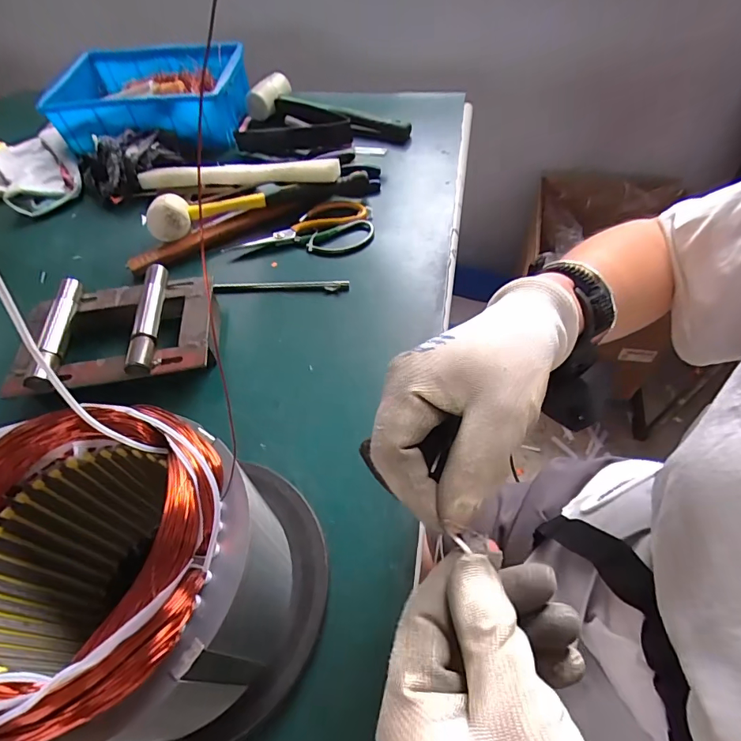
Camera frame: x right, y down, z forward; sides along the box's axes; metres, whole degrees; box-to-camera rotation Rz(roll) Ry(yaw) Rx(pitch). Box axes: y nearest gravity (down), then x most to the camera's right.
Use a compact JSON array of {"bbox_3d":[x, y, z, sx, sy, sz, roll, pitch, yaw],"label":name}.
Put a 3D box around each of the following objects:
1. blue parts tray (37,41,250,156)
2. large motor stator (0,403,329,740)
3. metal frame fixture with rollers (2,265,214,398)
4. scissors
[{"bbox_3d":[-0.356,-0.464,0.743,0.299,0.070,0.238,0,55,4],"label":"blue parts tray"},{"bbox_3d":[-0.111,0.119,0.264,0.161,0.182,0.150,-2,55,3],"label":"large motor stator"},{"bbox_3d":[-0.263,-0.040,0.463,0.200,0.051,0.141,-9,55,-3],"label":"metal frame fixture with rollers"},{"bbox_3d":[-0.091,-0.182,0.574,0.182,0.015,0.101,-10,55,-3],"label":"scissors"}]

